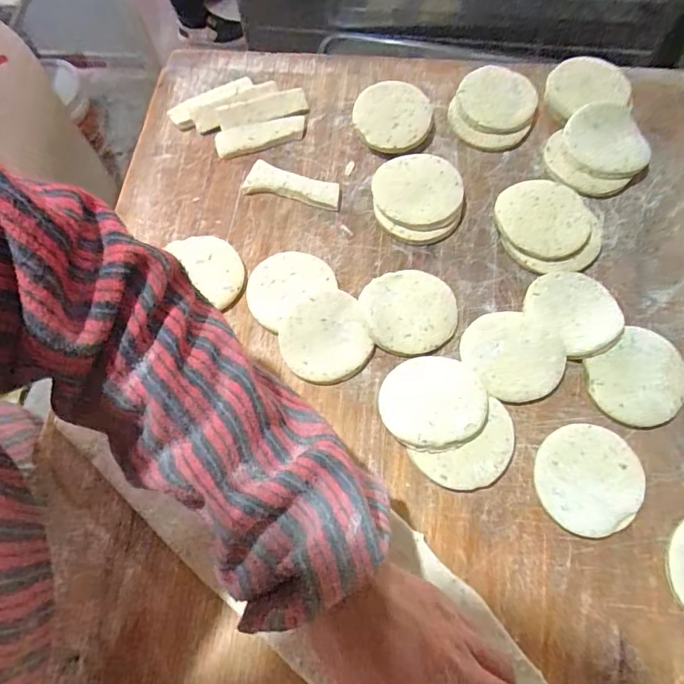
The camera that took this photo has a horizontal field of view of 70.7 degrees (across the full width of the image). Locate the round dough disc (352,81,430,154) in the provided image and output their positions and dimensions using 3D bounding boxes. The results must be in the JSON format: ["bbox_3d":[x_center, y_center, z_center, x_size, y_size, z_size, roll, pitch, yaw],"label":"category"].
[{"bbox_3d":[0.048,-0.216,0.463,0.071,0.010,0.079,-2,73,3],"label":"round dough disc"}]

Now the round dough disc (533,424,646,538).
[{"bbox_3d":[0.177,0.099,0.349,0.070,0.013,0.075,-1,69,2],"label":"round dough disc"}]

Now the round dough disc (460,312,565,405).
[{"bbox_3d":[0.134,0.010,0.381,0.068,0.018,0.074,-1,69,2],"label":"round dough disc"}]

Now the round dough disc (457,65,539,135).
[{"bbox_3d":[0.147,-0.232,0.463,0.068,0.011,0.073,-1,80,4],"label":"round dough disc"}]

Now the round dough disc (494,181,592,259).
[{"bbox_3d":[0.172,-0.107,0.414,0.078,0.007,0.067,25,80,15],"label":"round dough disc"}]

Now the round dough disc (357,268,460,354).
[{"bbox_3d":[0.057,-0.025,0.401,0.075,0.016,0.072,-1,69,2],"label":"round dough disc"}]

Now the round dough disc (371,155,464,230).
[{"bbox_3d":[0.067,-0.135,0.430,0.076,0.009,0.075,-3,68,8],"label":"round dough disc"}]

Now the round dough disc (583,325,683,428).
[{"bbox_3d":[0.229,0.030,0.373,0.074,0.014,0.066,-35,72,-10],"label":"round dough disc"}]

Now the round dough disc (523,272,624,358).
[{"bbox_3d":[0.189,-0.028,0.387,0.065,0.009,0.072,-35,72,-10],"label":"round dough disc"}]

